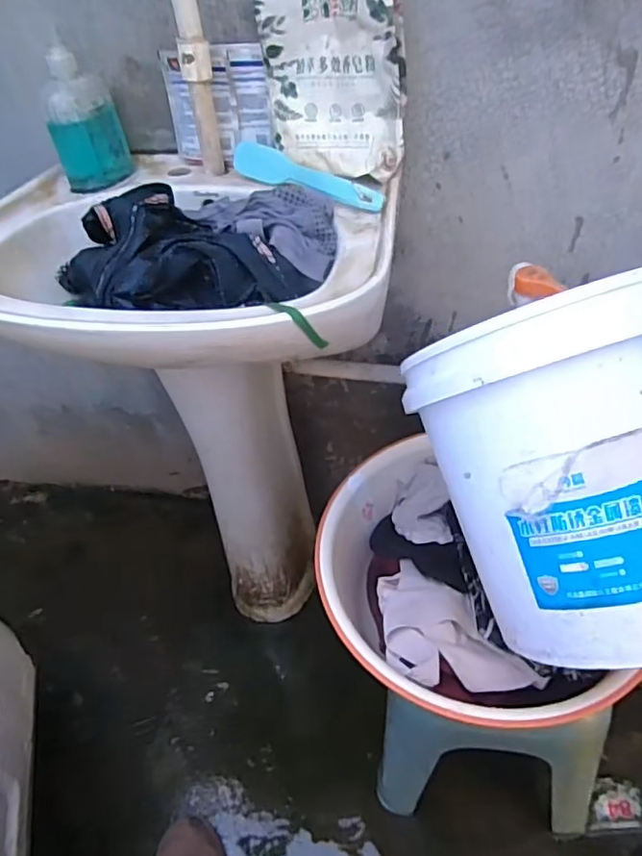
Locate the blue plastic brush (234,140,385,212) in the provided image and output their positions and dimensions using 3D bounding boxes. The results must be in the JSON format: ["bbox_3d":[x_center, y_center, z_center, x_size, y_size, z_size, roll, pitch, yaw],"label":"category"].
[{"bbox_3d":[-0.017,-0.283,0.659,0.194,0.044,0.027,26,53,30],"label":"blue plastic brush"}]

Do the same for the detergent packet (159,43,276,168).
[{"bbox_3d":[-0.124,-0.387,0.713,0.127,0.122,0.030,-2,40,8],"label":"detergent packet"}]

